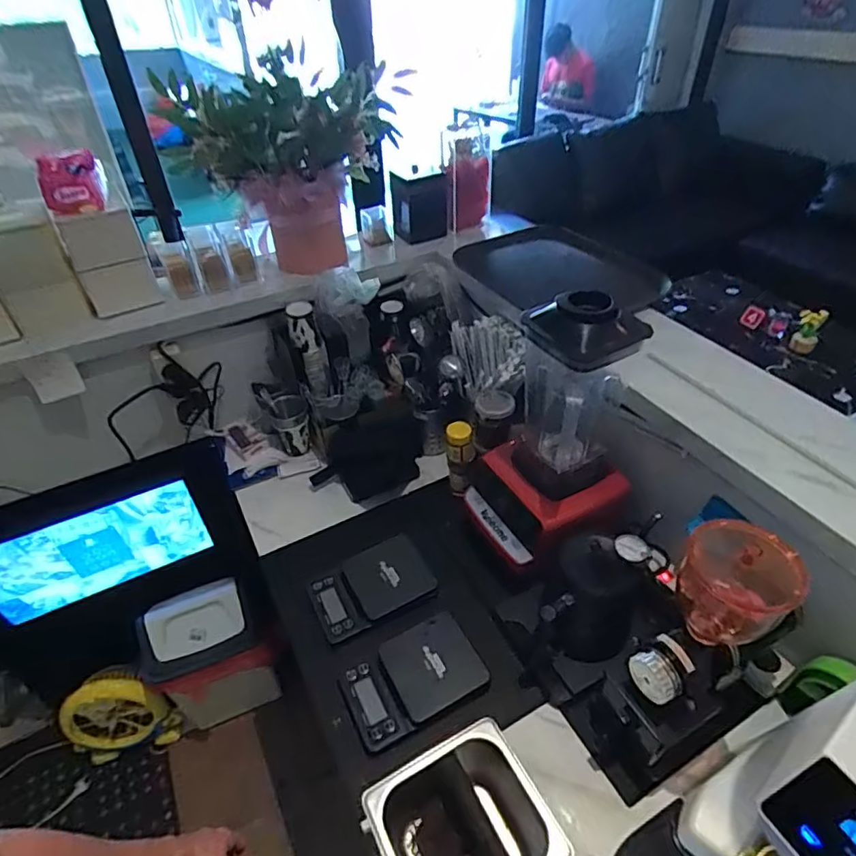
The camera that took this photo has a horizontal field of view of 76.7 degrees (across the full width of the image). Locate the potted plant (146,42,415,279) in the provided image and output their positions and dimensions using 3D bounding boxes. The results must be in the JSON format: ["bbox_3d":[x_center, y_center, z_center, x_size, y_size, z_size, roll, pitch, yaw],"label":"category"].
[{"bbox_3d":[-0.284,-0.525,1.122,0.414,0.372,0.320,-15,43,-13],"label":"potted plant"}]

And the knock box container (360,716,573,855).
[{"bbox_3d":[0.040,0.464,0.616,0.174,0.108,0.162,-22,45,-20],"label":"knock box container"}]

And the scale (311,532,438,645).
[{"bbox_3d":[-0.092,0.264,0.903,0.188,0.026,0.130,-20,44,-19],"label":"scale"}]

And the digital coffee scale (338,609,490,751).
[{"bbox_3d":[-0.020,0.362,0.783,0.195,0.023,0.125,-22,45,-20],"label":"digital coffee scale"}]

